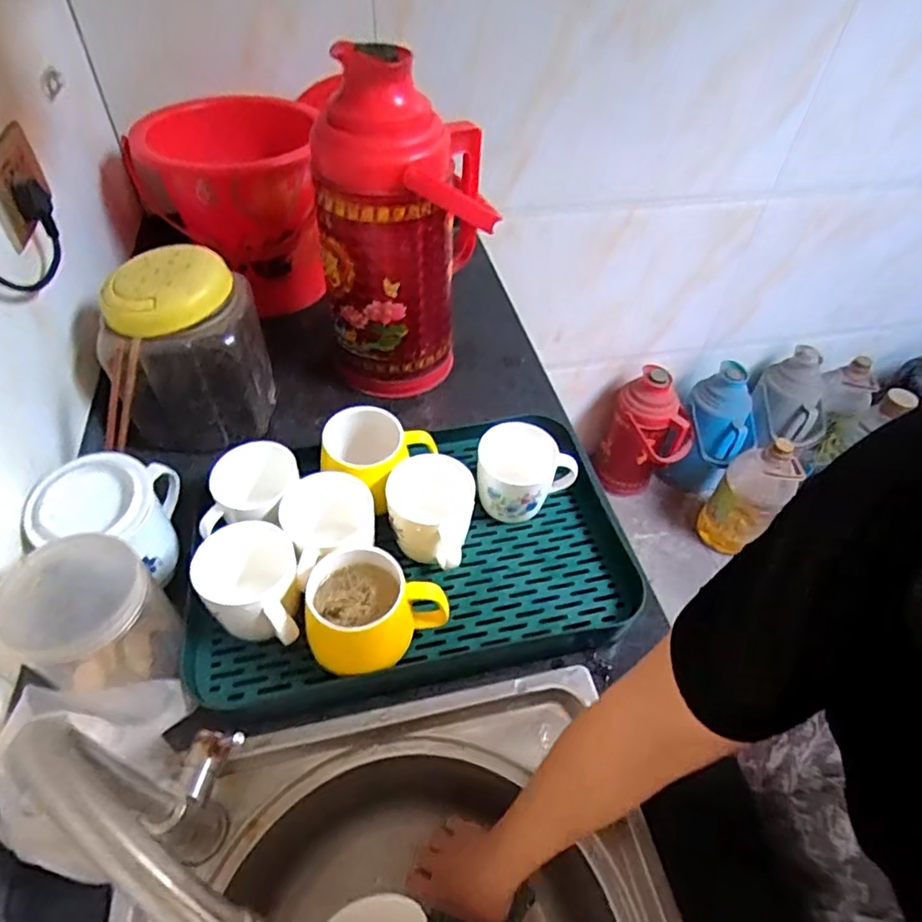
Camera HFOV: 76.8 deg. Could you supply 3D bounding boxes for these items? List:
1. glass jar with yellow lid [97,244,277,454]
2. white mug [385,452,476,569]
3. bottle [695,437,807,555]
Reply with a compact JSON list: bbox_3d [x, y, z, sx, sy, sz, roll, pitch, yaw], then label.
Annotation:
[{"bbox_3d":[-0.310,-0.132,0.675,0.145,0.198,0.137,-4,49,-7],"label":"glass jar with yellow lid"},{"bbox_3d":[-0.030,0.055,0.581,0.082,0.077,0.098,13,49,7],"label":"white mug"},{"bbox_3d":[0.710,0.096,1.451,0.147,0.352,0.133,31,54,22],"label":"bottle"}]

